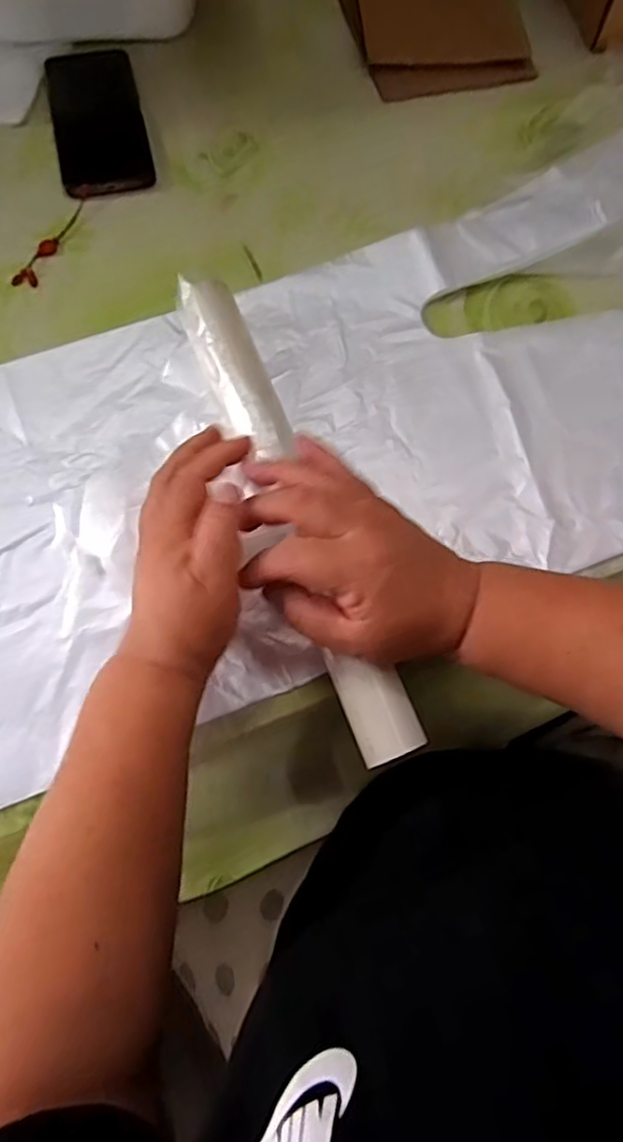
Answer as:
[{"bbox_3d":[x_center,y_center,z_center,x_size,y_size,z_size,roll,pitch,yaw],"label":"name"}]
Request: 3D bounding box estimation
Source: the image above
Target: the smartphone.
[{"bbox_3d":[-0.186,-0.395,0.563,0.076,0.004,0.163,-13,74,-6],"label":"smartphone"}]

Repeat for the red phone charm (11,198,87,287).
[{"bbox_3d":[-0.212,-0.269,0.528,0.018,0.004,0.097,24,74,6],"label":"red phone charm"}]

